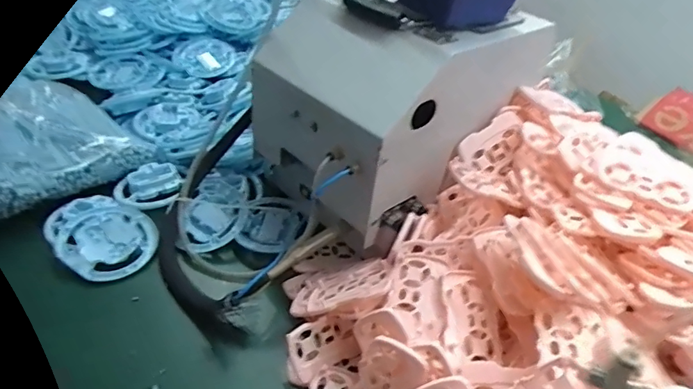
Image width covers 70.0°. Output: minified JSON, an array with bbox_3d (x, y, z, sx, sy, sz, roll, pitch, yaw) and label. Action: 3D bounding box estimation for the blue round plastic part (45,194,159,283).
[{"bbox_3d":[-0.296,0.047,0.600,0.134,0.027,0.102,33,45,30],"label":"blue round plastic part"}]

